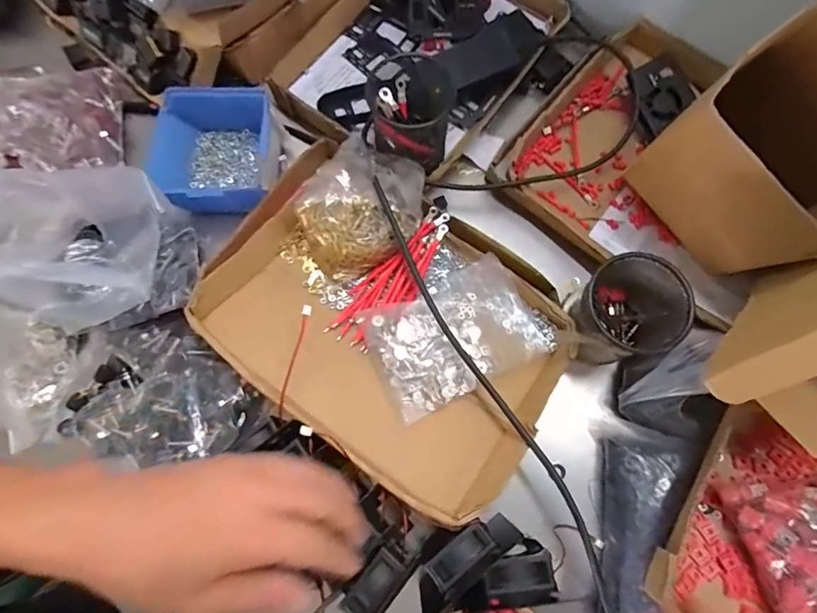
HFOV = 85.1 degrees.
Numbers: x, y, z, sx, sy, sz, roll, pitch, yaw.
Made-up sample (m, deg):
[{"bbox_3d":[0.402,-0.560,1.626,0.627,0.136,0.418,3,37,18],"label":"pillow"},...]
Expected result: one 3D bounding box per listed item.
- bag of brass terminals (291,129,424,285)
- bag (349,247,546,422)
[{"bbox_3d":[-0.054,-0.106,0.464,0.138,0.053,0.122,-34,78,-8],"label":"bag of brass terminals"},{"bbox_3d":[0.043,0.027,0.433,0.153,0.030,0.112,-26,77,-6],"label":"bag"}]

